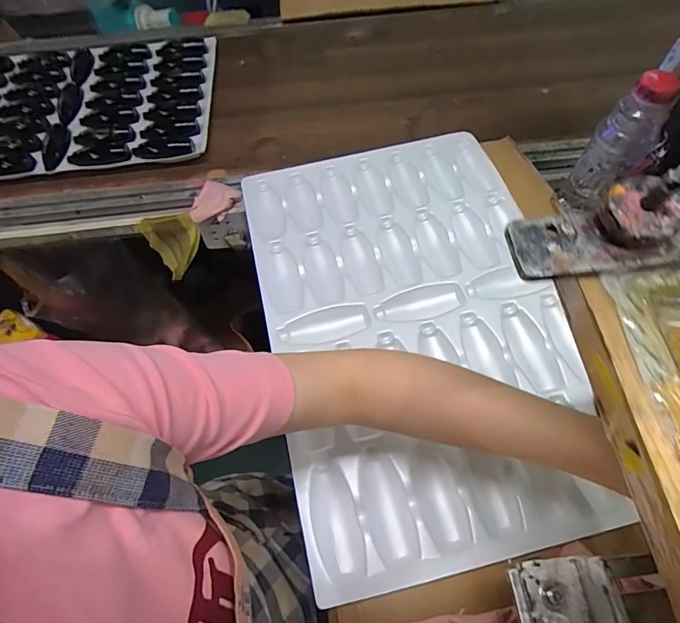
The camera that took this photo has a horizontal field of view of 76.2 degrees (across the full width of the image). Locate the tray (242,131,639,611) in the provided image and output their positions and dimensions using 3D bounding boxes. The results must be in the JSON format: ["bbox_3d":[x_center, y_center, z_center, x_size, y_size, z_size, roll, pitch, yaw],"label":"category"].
[{"bbox_3d":[0.086,-0.006,0.525,0.342,0.017,0.541,-13,61,-4],"label":"tray"}]

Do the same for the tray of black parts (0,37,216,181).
[{"bbox_3d":[-0.529,-0.397,0.839,0.556,0.029,0.357,-6,60,0],"label":"tray of black parts"}]

